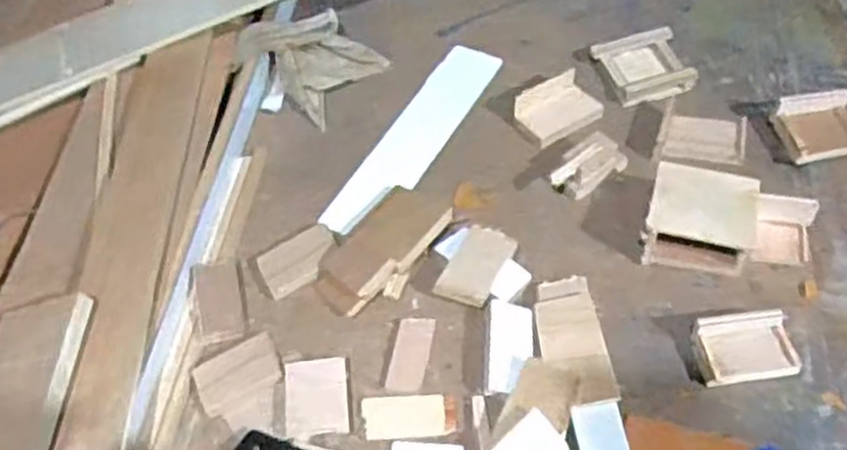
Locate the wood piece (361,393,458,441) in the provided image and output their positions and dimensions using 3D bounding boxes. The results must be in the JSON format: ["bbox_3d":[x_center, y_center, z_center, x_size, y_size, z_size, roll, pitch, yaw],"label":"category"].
[{"bbox_3d":[-0.013,0.181,0.747,0.088,0.007,0.042,-3,54,2],"label":"wood piece"}]

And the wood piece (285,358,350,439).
[{"bbox_3d":[-0.102,0.164,0.751,0.058,0.011,0.075,-7,54,-1],"label":"wood piece"}]

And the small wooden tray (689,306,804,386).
[{"bbox_3d":[0.307,0.117,0.753,0.093,0.025,0.064,-9,75,-5],"label":"small wooden tray"}]

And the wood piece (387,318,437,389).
[{"bbox_3d":[-0.011,0.127,0.780,0.036,0.004,0.079,7,55,10],"label":"wood piece"}]

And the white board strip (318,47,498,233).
[{"bbox_3d":[-0.010,-0.109,0.959,0.078,0.012,0.325,23,60,21],"label":"white board strip"}]

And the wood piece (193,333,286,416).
[{"bbox_3d":[-0.181,0.144,0.770,0.082,0.005,0.057,-30,57,-17],"label":"wood piece"}]

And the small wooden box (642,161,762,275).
[{"bbox_3d":[0.285,-0.005,0.811,0.112,0.065,0.089,11,56,12],"label":"small wooden box"}]

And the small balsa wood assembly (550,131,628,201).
[{"bbox_3d":[0.184,-0.070,0.884,0.097,0.037,0.048,-38,60,-20],"label":"small balsa wood assembly"}]

